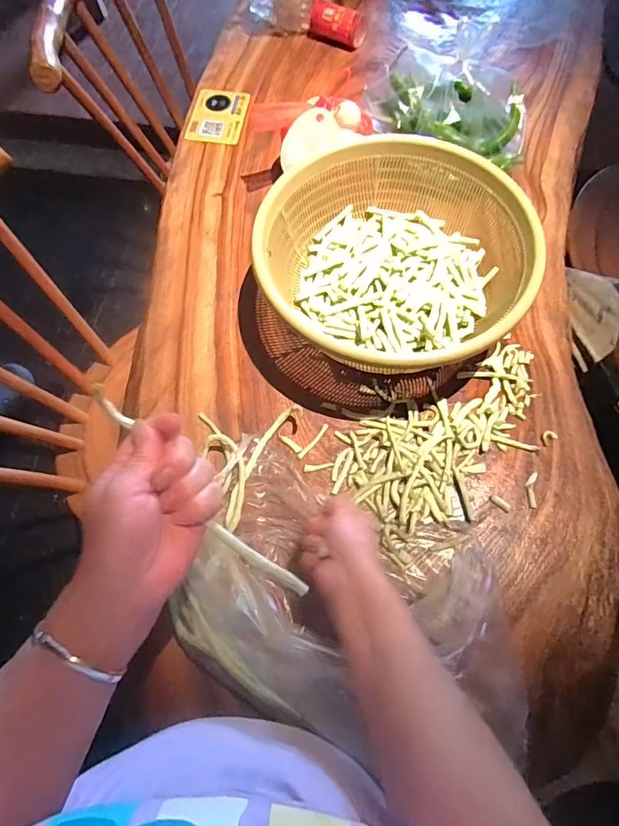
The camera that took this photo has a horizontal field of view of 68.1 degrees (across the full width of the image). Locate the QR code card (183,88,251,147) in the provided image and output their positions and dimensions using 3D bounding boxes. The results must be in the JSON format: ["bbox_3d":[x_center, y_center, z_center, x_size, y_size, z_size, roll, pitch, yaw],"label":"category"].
[{"bbox_3d":[-0.155,-0.501,0.776,0.091,0.005,0.124,7,69,3],"label":"QR code card"}]

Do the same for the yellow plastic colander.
[{"bbox_3d":[0.096,-0.190,0.572,0.306,0.125,0.308,0,67,1],"label":"yellow plastic colander"}]

